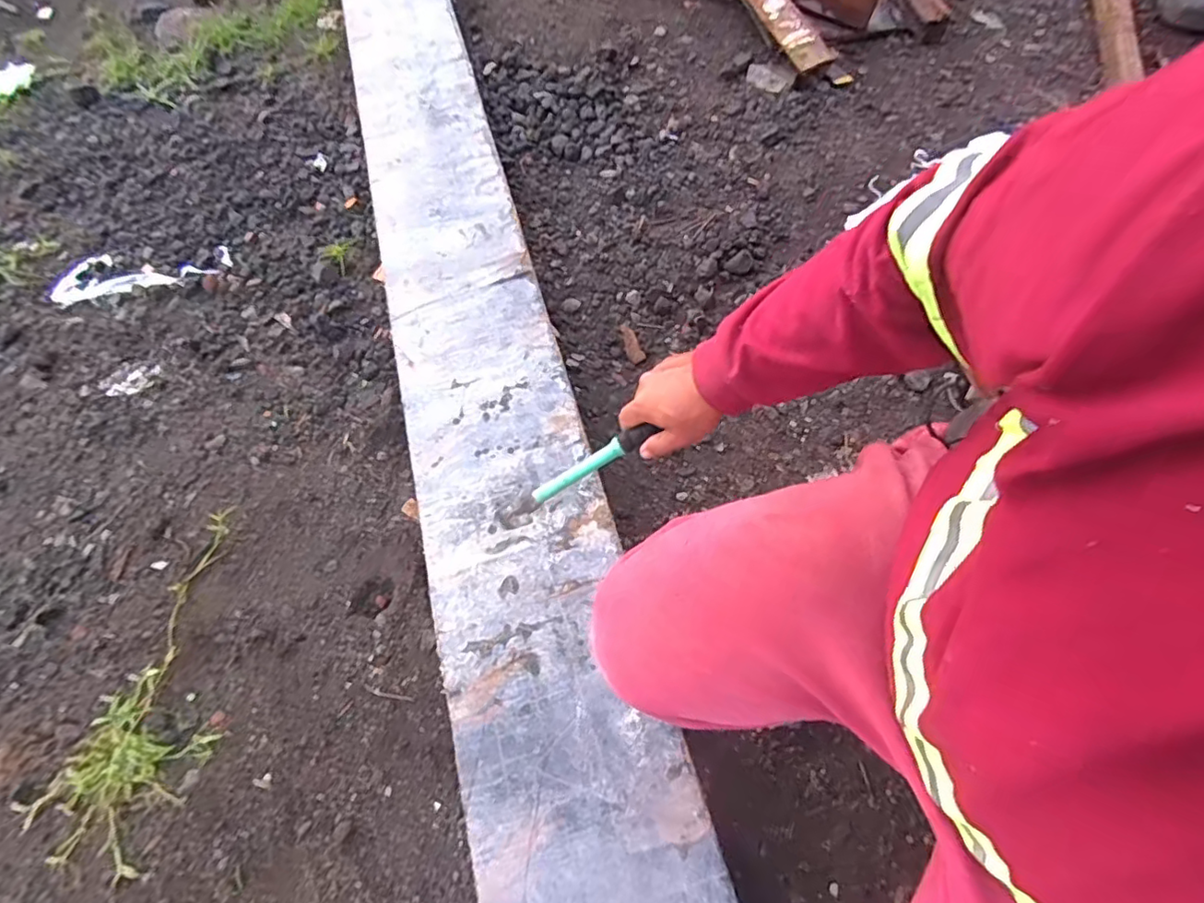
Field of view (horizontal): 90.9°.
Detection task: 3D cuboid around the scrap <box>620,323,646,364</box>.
[{"bbox_3d":[0.048,-0.181,0.993,0.025,0.015,0.078,-19,61,-12],"label":"scrap"}]

